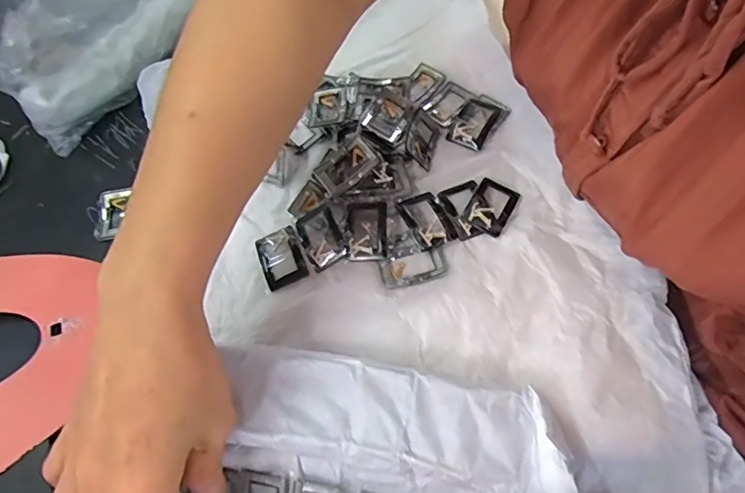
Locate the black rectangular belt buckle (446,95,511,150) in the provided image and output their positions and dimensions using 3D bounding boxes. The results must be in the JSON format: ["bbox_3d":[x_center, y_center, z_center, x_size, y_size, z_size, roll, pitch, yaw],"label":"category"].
[{"bbox_3d":[0.079,-0.094,0.378,0.031,0.008,0.047,35,76,25],"label":"black rectangular belt buckle"}]

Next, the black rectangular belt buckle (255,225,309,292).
[{"bbox_3d":[-0.062,0.008,0.339,0.029,0.004,0.041,-27,66,3],"label":"black rectangular belt buckle"}]

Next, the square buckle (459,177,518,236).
[{"bbox_3d":[0.081,-0.029,0.339,0.029,0.004,0.043,26,67,17],"label":"square buckle"}]

